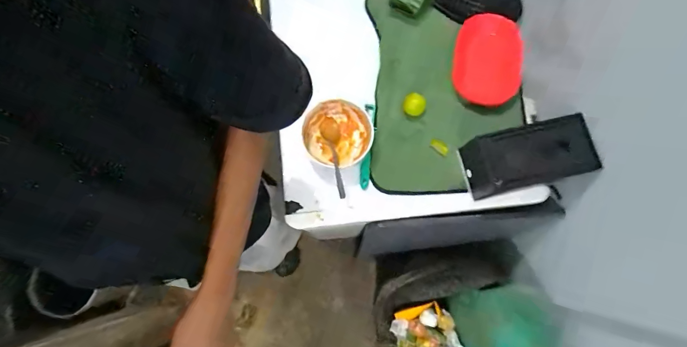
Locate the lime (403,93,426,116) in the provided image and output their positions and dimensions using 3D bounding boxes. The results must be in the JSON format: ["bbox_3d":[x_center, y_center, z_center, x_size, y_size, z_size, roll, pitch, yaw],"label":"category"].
[{"bbox_3d":[0.139,-0.135,0.664,0.042,0.041,0.047,28,79,6],"label":"lime"}]

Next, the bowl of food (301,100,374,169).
[{"bbox_3d":[-0.010,-0.069,0.640,0.120,0.055,0.122,0,77,0],"label":"bowl of food"}]

